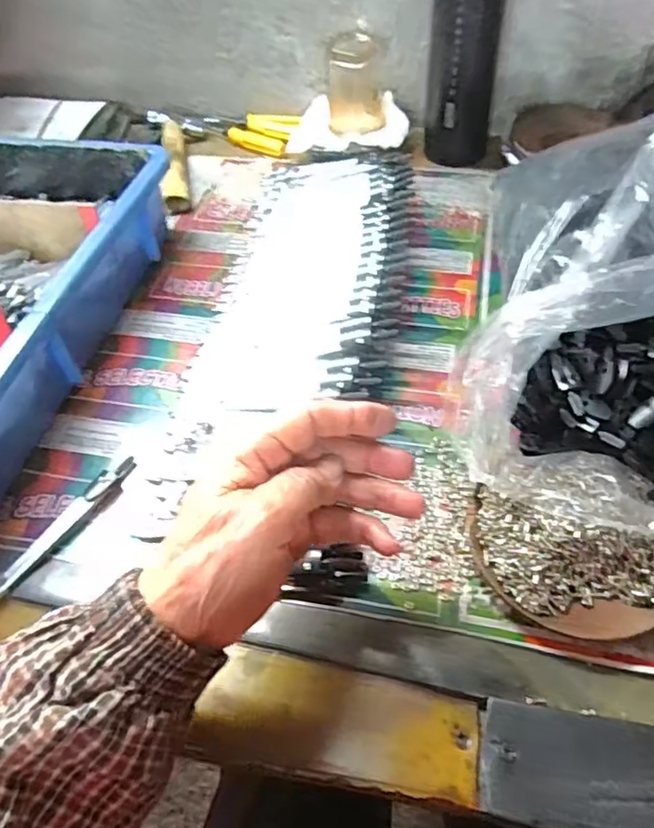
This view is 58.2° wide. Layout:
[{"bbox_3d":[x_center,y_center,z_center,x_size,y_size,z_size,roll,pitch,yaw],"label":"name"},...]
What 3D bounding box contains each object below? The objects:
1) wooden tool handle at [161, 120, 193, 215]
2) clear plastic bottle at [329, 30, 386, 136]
[{"bbox_3d":[-0.157,-0.262,0.611,0.023,0.035,0.143,-9,52,-4],"label":"wooden tool handle"},{"bbox_3d":[0.029,-0.331,0.590,0.059,0.074,0.060,0,52,4],"label":"clear plastic bottle"}]

